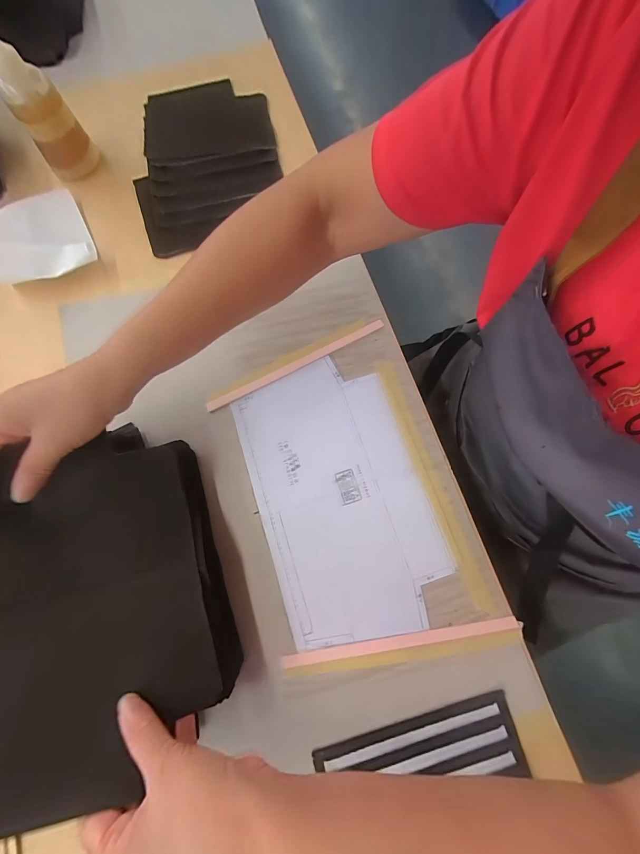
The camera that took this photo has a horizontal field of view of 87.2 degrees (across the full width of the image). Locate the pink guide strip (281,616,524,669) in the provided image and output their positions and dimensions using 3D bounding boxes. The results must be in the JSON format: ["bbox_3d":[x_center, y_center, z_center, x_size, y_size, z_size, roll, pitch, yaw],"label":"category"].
[{"bbox_3d":[0.073,0.195,0.304,0.215,0.009,0.011,-9,74,-3],"label":"pink guide strip"}]

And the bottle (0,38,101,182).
[{"bbox_3d":[-0.333,-0.384,0.386,0.061,0.173,0.054,-33,77,-9],"label":"bottle"}]

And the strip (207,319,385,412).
[{"bbox_3d":[-0.025,-0.071,0.376,0.216,0.009,0.012,-26,76,-7],"label":"strip"}]

